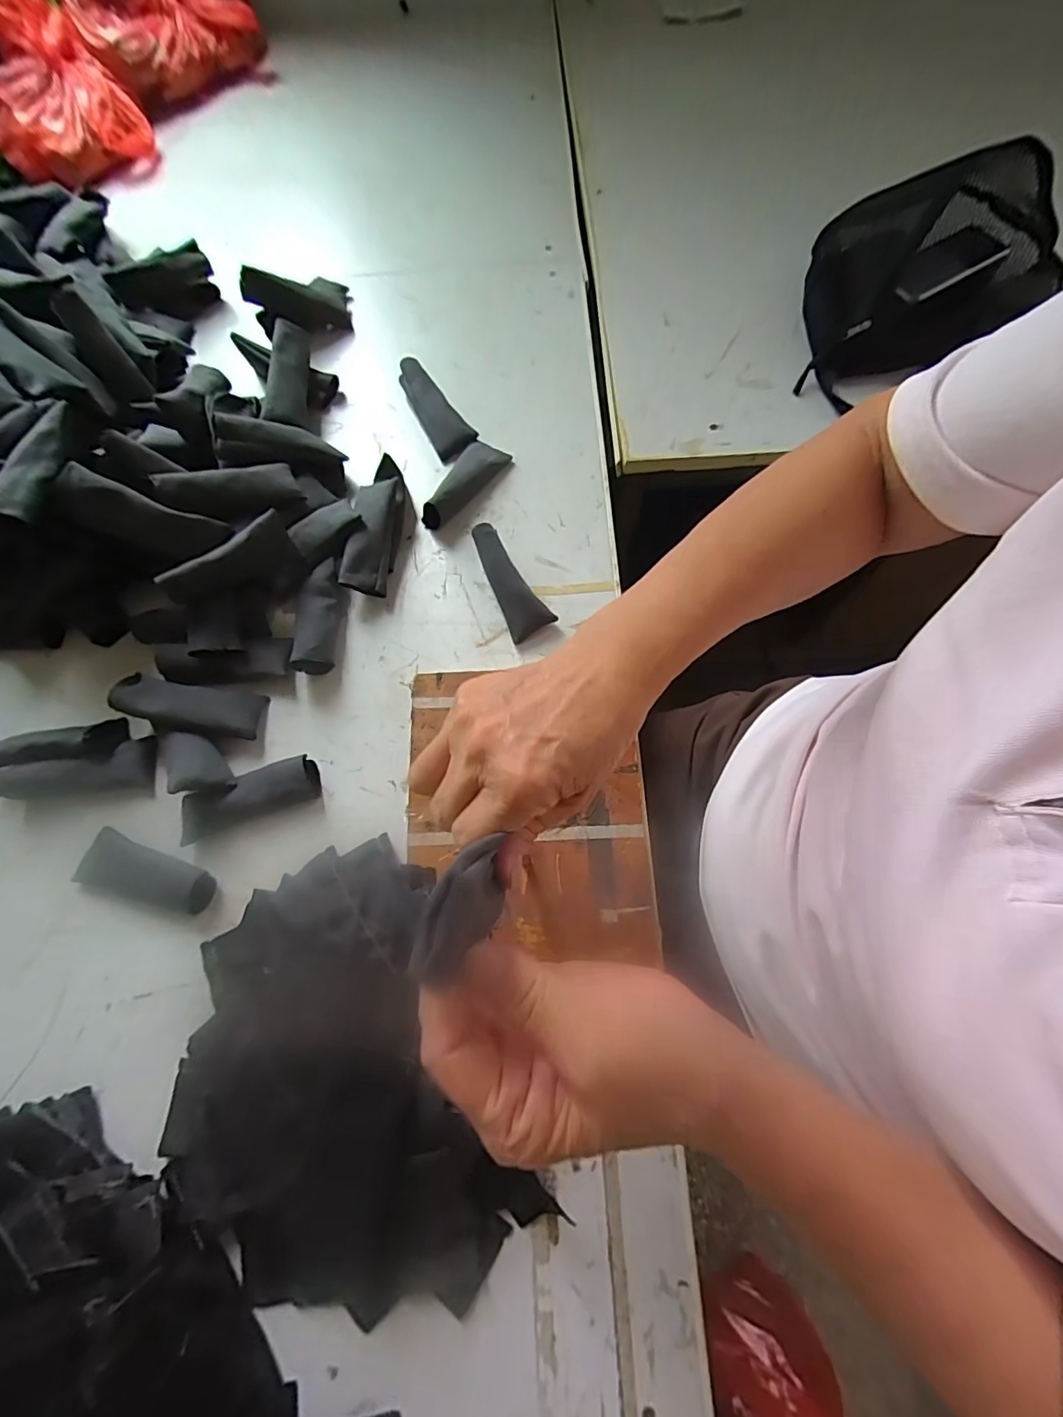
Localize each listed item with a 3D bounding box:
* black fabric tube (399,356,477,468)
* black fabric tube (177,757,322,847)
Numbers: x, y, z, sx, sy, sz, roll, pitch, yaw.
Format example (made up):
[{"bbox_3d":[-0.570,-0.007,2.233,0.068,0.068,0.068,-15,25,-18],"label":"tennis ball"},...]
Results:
[{"bbox_3d":[-0.094,-0.299,0.503,0.040,0.030,0.106,-28,74,-7],"label":"black fabric tube"},{"bbox_3d":[-0.219,0.068,0.393,0.105,0.021,0.037,-19,73,-4],"label":"black fabric tube"}]

